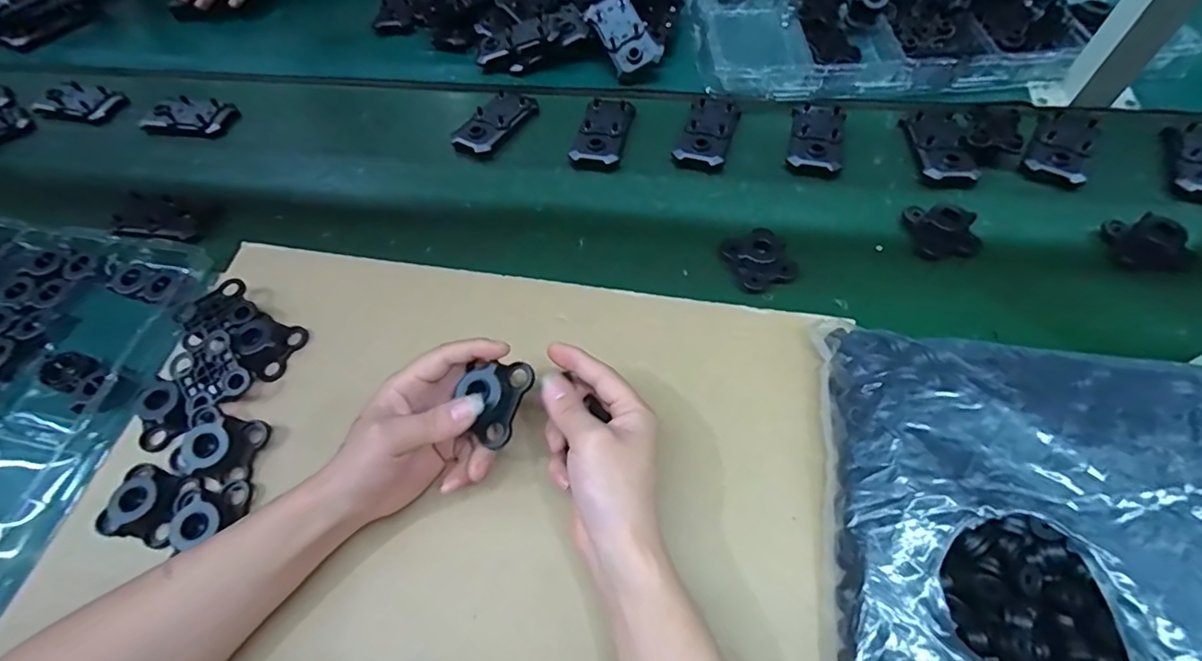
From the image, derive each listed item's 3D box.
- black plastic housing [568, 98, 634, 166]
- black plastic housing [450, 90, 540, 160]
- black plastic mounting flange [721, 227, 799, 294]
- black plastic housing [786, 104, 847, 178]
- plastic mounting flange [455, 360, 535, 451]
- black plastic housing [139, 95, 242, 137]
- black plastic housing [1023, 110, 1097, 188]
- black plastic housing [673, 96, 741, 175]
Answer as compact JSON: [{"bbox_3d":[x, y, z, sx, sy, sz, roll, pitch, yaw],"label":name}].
[{"bbox_3d":[0.002,-0.215,0.574,0.053,0.011,0.101,12,62,11],"label":"black plastic housing"},{"bbox_3d":[-0.117,-0.232,0.593,0.050,0.015,0.104,32,67,20],"label":"black plastic housing"},{"bbox_3d":[0.140,-0.067,0.467,0.051,0.024,0.058,-19,61,-7],"label":"black plastic mounting flange"},{"bbox_3d":[0.225,-0.201,0.552,0.051,0.017,0.089,12,61,10],"label":"black plastic housing"},{"bbox_3d":[-0.072,0.043,0.356,0.039,0.026,0.056,20,63,15],"label":"plastic mounting flange"},{"bbox_3d":[-0.491,-0.253,0.630,0.110,0.024,0.049,4,60,6],"label":"black plastic housing"},{"bbox_3d":[0.453,-0.181,0.523,0.051,0.014,0.092,27,65,18],"label":"black plastic housing"},{"bbox_3d":[0.115,-0.213,0.566,0.052,0.015,0.104,15,62,13],"label":"black plastic housing"}]

